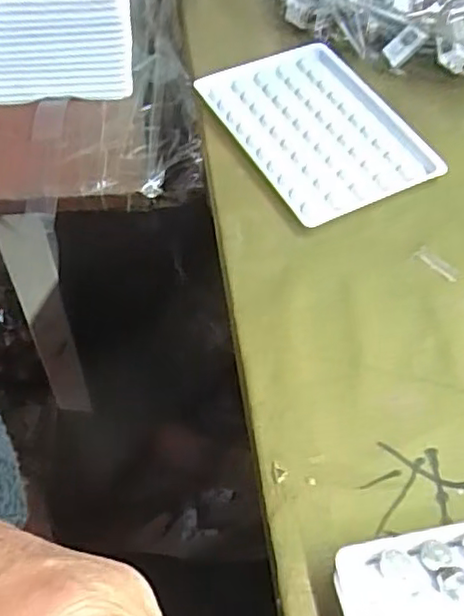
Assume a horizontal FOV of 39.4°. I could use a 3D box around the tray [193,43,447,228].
[{"bbox_3d":[0.047,-0.104,0.376,0.093,0.013,0.124,-22,58,-16],"label":"tray"}]

